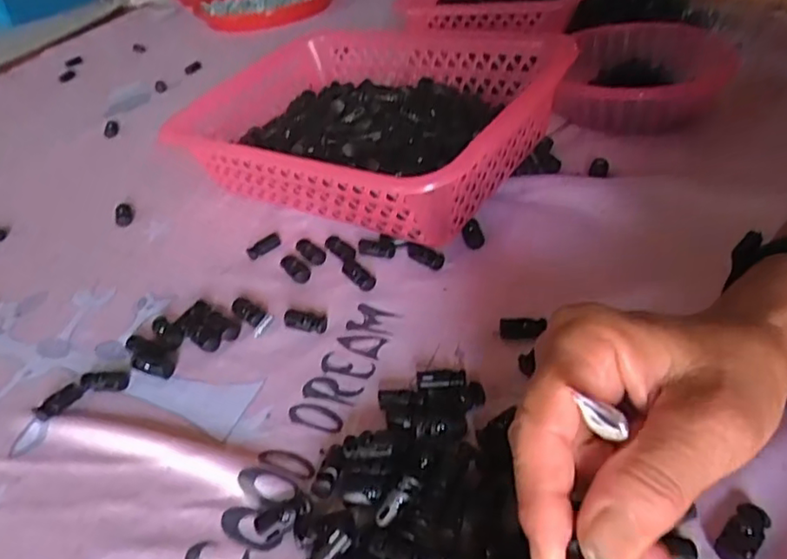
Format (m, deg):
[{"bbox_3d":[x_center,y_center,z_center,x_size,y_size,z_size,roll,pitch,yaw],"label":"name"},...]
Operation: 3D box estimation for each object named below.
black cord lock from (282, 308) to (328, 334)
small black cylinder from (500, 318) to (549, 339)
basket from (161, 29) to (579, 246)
[{"bbox_3d":[-0.058,0.026,0.408,0.029,0.010,0.015,5,39,16],"label":"black cord lock"},{"bbox_3d":[0.077,0.029,0.372,0.025,0.008,0.013,4,39,14],"label":"small black cylinder"},{"bbox_3d":[-0.027,-0.128,0.529,0.292,0.109,0.212,20,45,31],"label":"basket"}]

